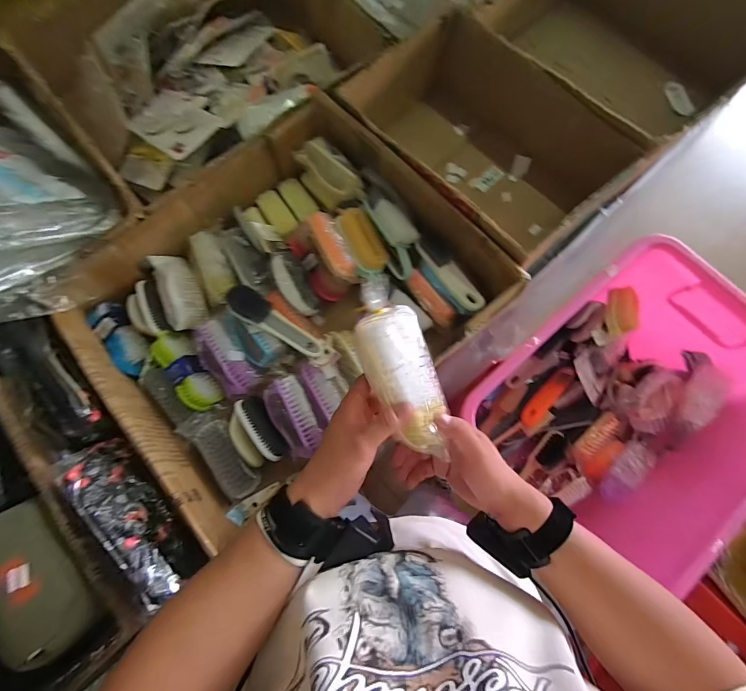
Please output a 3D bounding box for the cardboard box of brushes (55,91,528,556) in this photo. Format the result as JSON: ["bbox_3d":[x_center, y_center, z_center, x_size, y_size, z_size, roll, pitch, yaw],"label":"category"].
[{"bbox_3d":[-0.145,-0.086,0.593,0.571,0.122,0.481,-40,79,-9],"label":"cardboard box of brushes"}]

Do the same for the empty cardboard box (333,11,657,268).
[{"bbox_3d":[0.194,-0.362,0.683,0.325,0.191,0.435,-42,79,-10],"label":"empty cardboard box"}]

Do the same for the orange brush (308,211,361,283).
[{"bbox_3d":[-0.065,-0.159,0.592,0.043,0.041,0.126,-23,77,-6],"label":"orange brush"}]

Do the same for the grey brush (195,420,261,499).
[{"bbox_3d":[-0.233,0.179,0.567,0.047,0.031,0.130,-36,78,-9],"label":"grey brush"}]

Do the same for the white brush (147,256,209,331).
[{"bbox_3d":[-0.342,-0.095,0.632,0.057,0.041,0.137,-25,77,-6],"label":"white brush"}]

